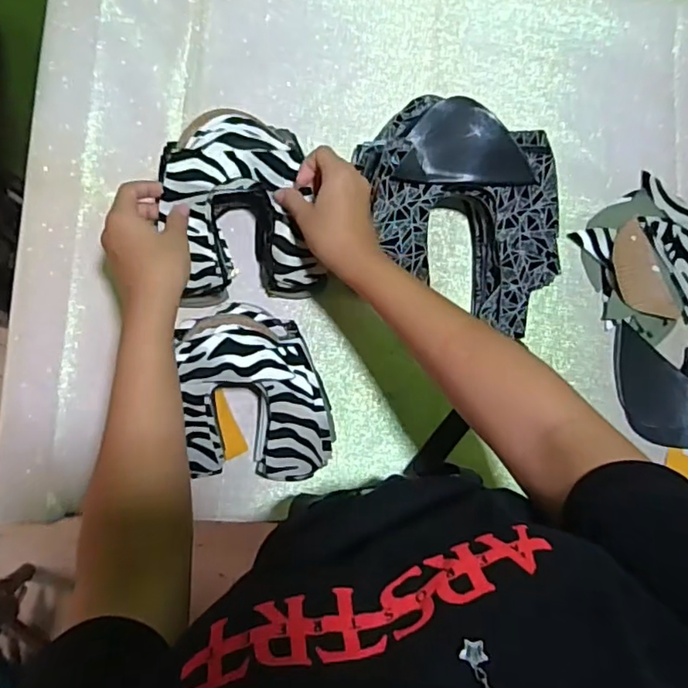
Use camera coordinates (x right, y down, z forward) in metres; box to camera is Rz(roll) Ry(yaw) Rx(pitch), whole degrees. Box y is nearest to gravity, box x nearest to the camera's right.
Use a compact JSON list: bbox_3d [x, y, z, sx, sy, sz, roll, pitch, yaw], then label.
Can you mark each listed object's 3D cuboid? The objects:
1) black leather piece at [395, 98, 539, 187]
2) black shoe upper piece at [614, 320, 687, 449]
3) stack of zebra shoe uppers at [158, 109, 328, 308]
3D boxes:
[{"bbox_3d":[0.114,-0.183,0.524,0.124,0.012,0.072,2,110,-4],"label":"black leather piece"},{"bbox_3d":[0.321,0.058,0.581,0.075,0.018,0.151,-44,87,-6],"label":"black shoe upper piece"},{"bbox_3d":[-0.098,-0.126,0.551,0.127,0.100,0.158,-10,84,-3],"label":"stack of zebra shoe uppers"}]

